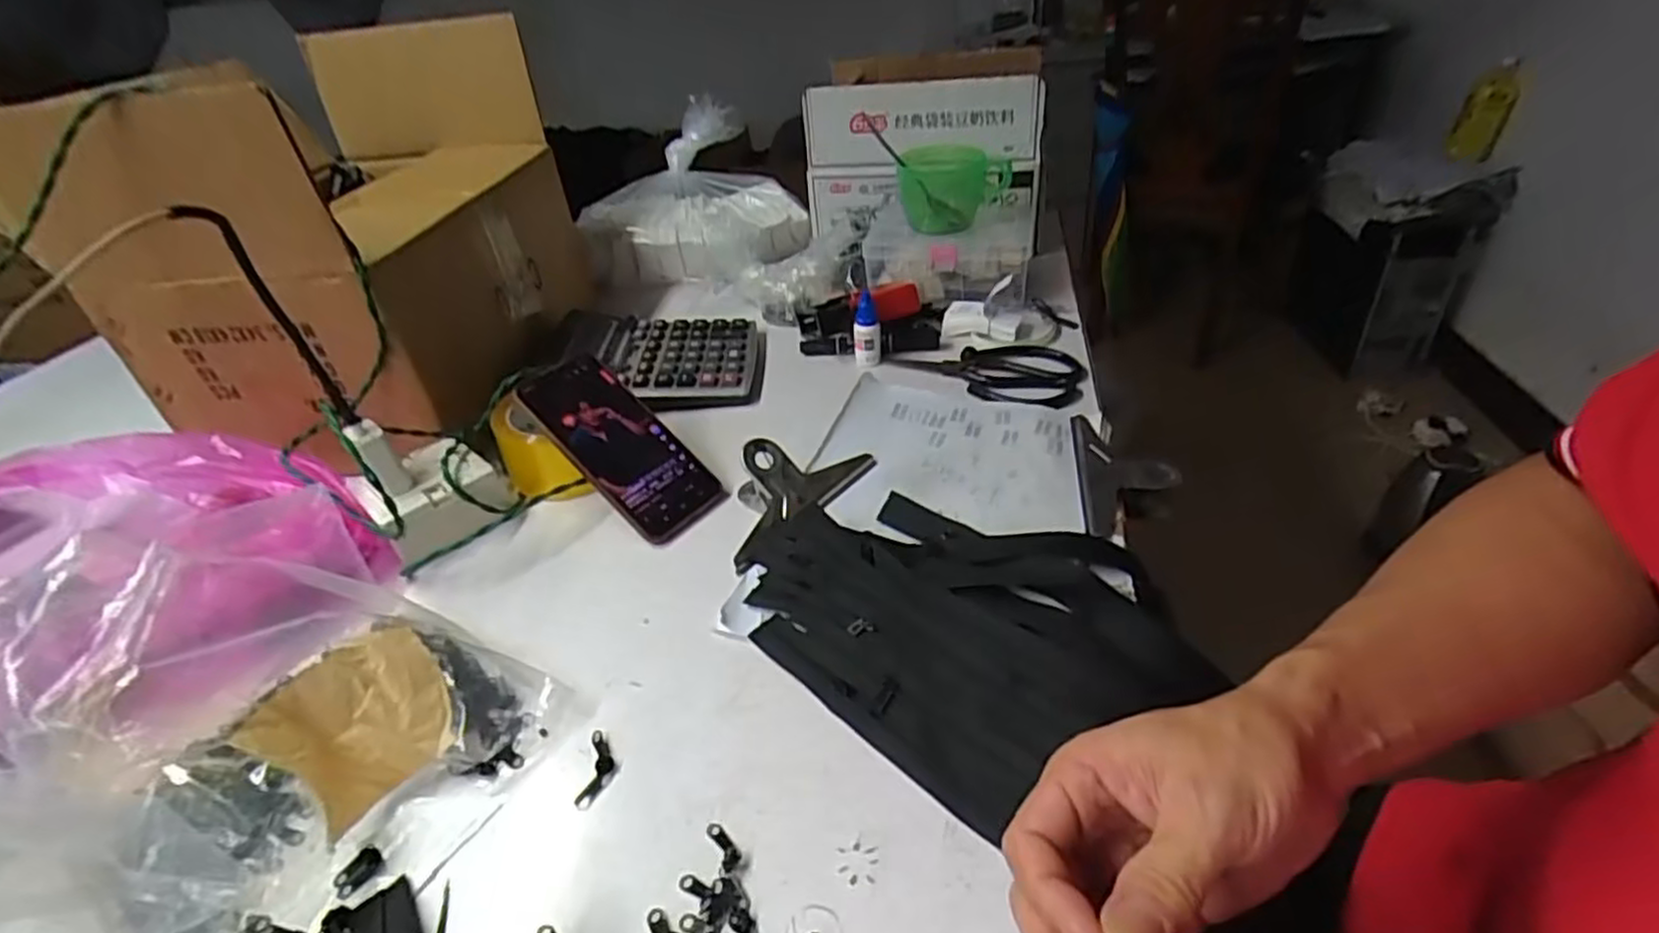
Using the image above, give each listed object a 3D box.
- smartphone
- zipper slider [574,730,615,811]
[{"bbox_3d":[-0.162,-0.018,0.580,0.171,0.015,0.074,45,53,8],"label":"smartphone"},{"bbox_3d":[-0.124,0.162,0.404,0.015,0.004,0.042,-3,36,4],"label":"zipper slider"}]

